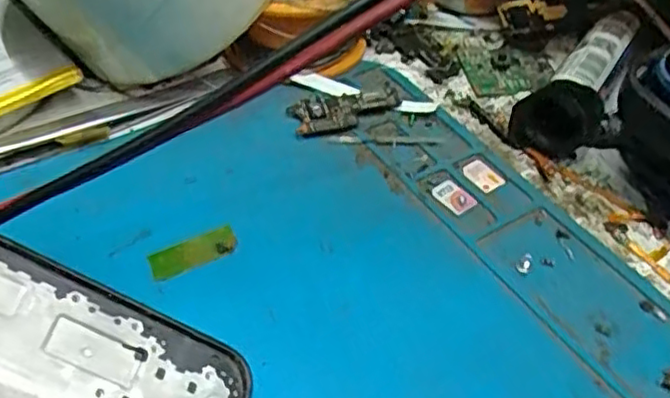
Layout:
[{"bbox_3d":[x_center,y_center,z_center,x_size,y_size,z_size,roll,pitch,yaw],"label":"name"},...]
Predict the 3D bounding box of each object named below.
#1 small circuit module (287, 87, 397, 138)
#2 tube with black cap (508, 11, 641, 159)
[{"bbox_3d":[0.004,-0.031,0.226,0.038,0.004,0.017,-15,48,-16],"label":"small circuit module"},{"bbox_3d":[0.082,-0.039,0.225,0.024,0.025,0.058,25,50,21],"label":"tube with black cap"}]

